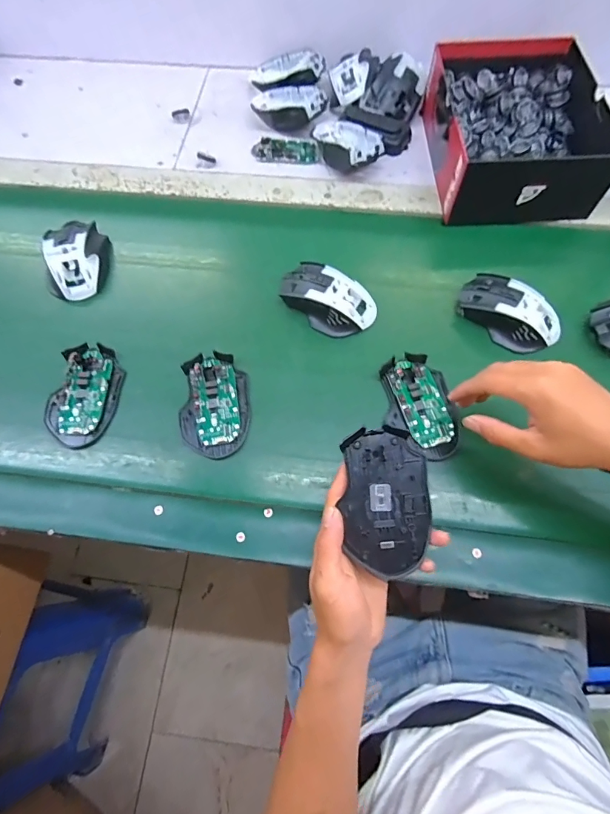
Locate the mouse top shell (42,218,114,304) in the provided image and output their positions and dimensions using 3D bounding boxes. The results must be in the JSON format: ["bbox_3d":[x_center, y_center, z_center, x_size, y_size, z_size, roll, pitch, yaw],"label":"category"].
[{"bbox_3d":[-0.282,-0.187,0.516,0.071,0.036,0.113,-5,68,0],"label":"mouse top shell"}]

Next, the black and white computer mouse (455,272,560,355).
[{"bbox_3d":[0.230,-0.107,0.470,0.112,0.032,0.059,38,74,15],"label":"black and white computer mouse"}]

